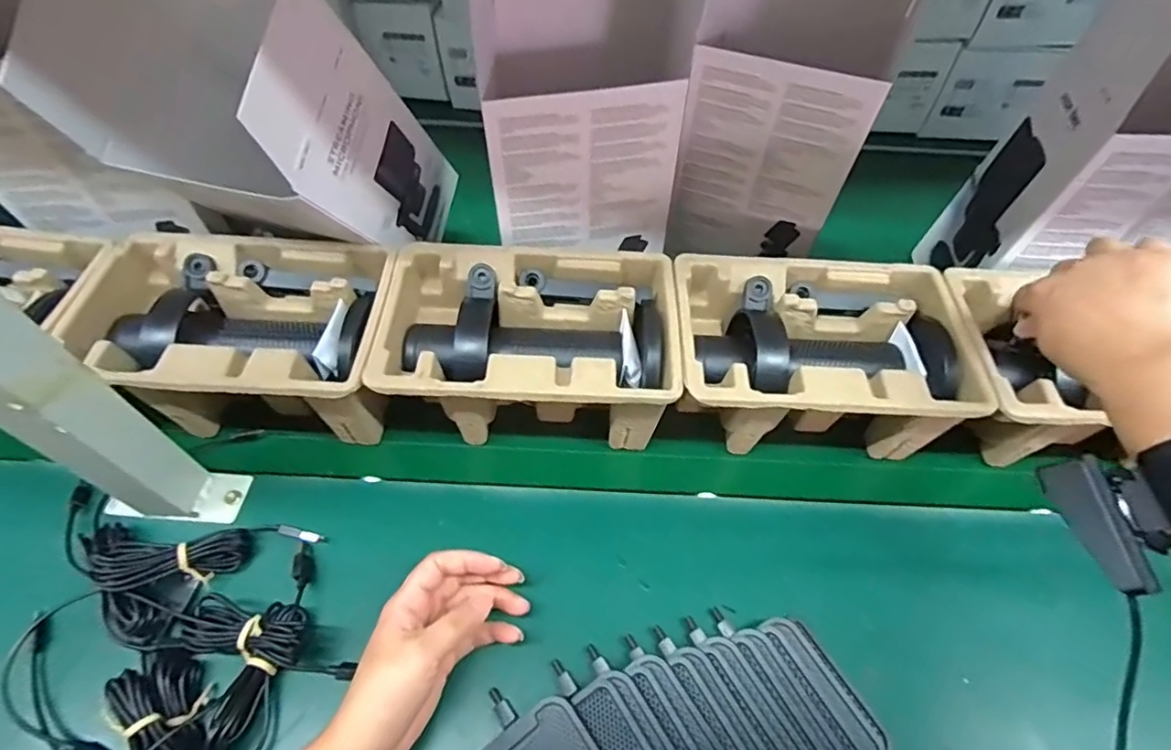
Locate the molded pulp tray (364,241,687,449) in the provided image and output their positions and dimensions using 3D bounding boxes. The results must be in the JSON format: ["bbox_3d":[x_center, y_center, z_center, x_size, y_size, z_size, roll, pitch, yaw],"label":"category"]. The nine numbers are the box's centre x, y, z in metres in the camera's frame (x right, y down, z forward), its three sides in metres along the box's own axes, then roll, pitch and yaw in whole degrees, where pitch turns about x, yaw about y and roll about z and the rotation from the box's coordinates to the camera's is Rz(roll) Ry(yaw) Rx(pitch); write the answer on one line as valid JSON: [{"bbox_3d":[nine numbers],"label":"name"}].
[{"bbox_3d":[-0.043,-0.018,0.478,0.228,0.103,0.153,3,55,0],"label":"molded pulp tray"}]

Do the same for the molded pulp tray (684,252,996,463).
[{"bbox_3d":[0.187,-0.010,0.483,0.224,0.100,0.145,2,55,0],"label":"molded pulp tray"}]

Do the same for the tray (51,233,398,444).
[{"bbox_3d":[-0.271,-0.024,0.470,0.229,0.102,0.148,0,55,-1],"label":"tray"}]

